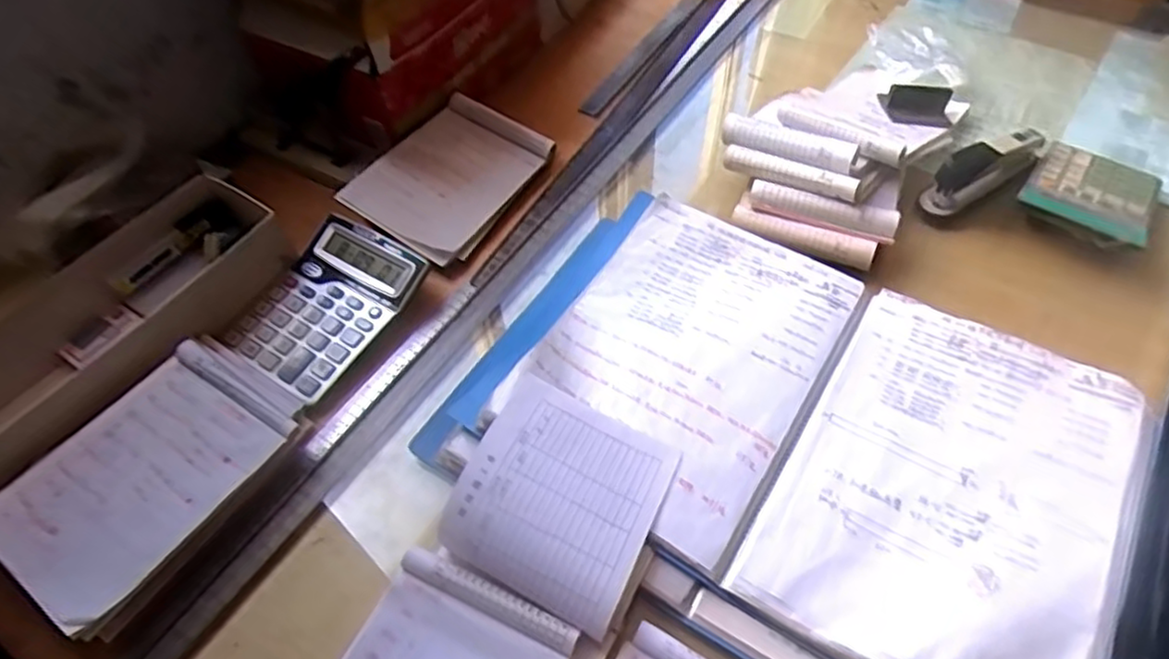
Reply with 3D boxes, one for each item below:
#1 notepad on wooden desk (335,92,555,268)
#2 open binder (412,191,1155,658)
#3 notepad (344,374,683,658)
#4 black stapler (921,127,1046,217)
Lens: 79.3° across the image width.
[{"bbox_3d":[-0.139,-0.163,0.744,0.138,0.024,0.207,31,62,9],"label":"notepad on wooden desk"},{"bbox_3d":[0.156,0.080,0.562,0.476,0.058,0.335,27,60,19],"label":"open binder"},{"bbox_3d":[-0.060,0.193,0.460,0.144,0.028,0.337,27,65,14],"label":"notepad"},{"bbox_3d":[0.398,-0.157,0.700,0.139,0.052,0.034,-26,58,-16],"label":"black stapler"}]

